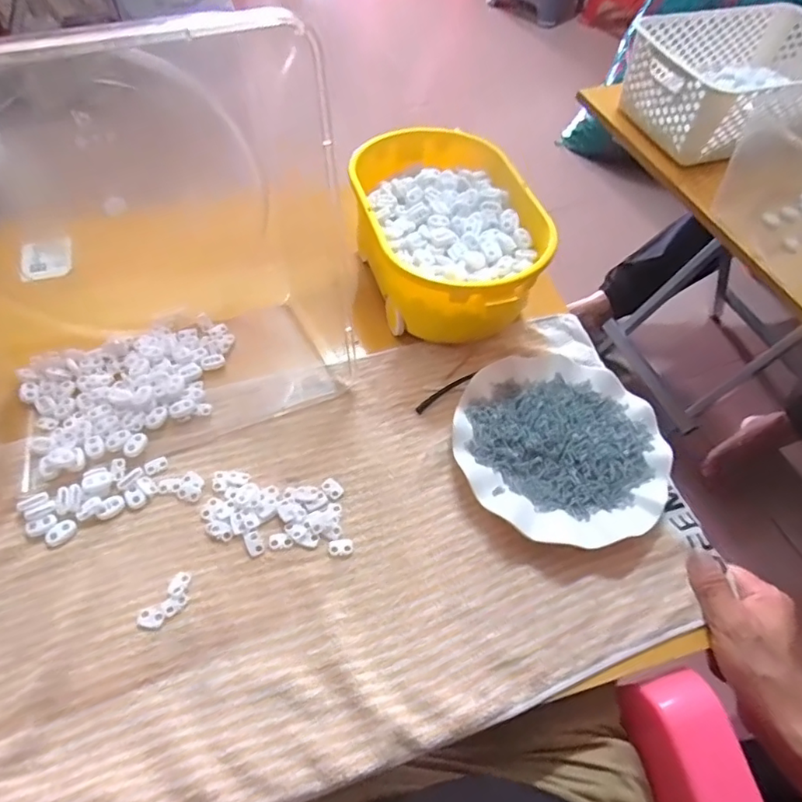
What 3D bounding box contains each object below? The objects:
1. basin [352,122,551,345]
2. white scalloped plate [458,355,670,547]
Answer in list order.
[{"bbox_3d":[0.043,-0.163,0.579,0.169,0.101,0.250,-14,60,-15],"label":"basin"},{"bbox_3d":[0.142,0.035,0.498,0.182,0.030,0.178,3,57,-4],"label":"white scalloped plate"}]

